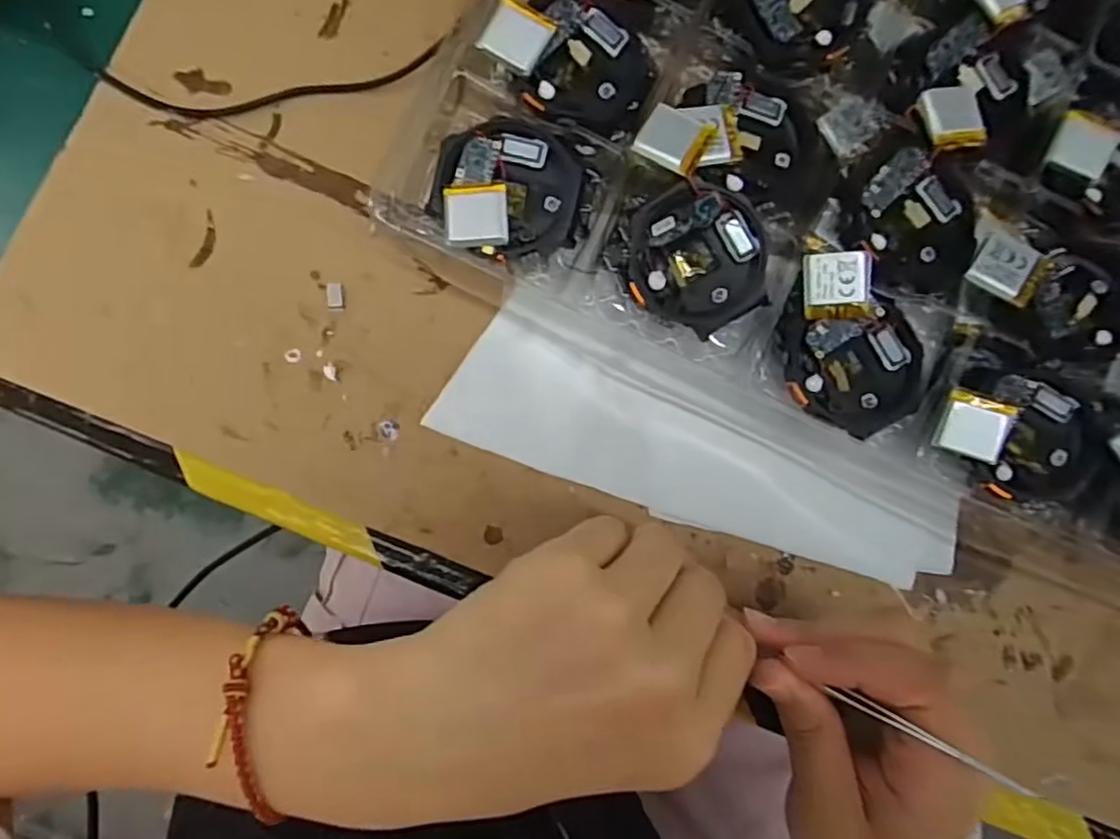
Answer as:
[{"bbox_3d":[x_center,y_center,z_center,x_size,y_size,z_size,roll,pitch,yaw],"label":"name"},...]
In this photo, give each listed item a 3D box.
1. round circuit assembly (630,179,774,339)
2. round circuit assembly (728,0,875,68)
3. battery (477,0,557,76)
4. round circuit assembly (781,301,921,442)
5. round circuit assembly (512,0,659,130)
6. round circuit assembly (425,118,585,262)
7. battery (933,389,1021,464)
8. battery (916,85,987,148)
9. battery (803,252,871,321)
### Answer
[{"bbox_3d":[0.050,-0.057,0.248,0.050,0.025,0.044,22,85,-2],"label":"round circuit assembly"},{"bbox_3d":[0.094,-0.158,0.262,0.056,0.010,0.045,-19,88,-5],"label":"round circuit assembly"},{"bbox_3d":[-0.015,-0.137,0.246,0.021,0.004,0.023,26,82,-10],"label":"battery"},{"bbox_3d":[0.107,-0.019,0.253,0.049,0.011,0.046,-5,87,-6],"label":"round circuit assembly"},{"bbox_3d":[0.012,-0.133,0.255,0.048,0.008,0.048,7,86,-3],"label":"round circuit assembly"},{"bbox_3d":[-0.019,-0.081,0.245,0.050,0.013,0.048,2,79,-13],"label":"round circuit assembly"},{"bbox_3d":[0.149,0.002,0.248,0.022,0.008,0.021,17,85,-3],"label":"battery"},{"bbox_3d":[0.144,-0.111,0.254,0.020,0.004,0.025,-7,77,-1],"label":"battery"},{"bbox_3d":[0.098,-0.047,0.244,0.022,0.004,0.023,-1,97,19],"label":"battery"}]

